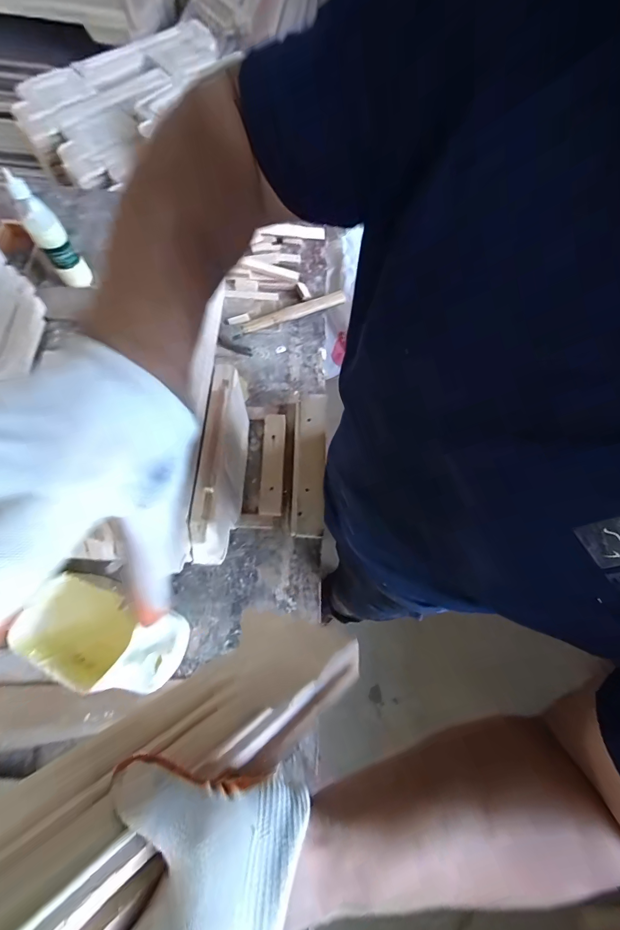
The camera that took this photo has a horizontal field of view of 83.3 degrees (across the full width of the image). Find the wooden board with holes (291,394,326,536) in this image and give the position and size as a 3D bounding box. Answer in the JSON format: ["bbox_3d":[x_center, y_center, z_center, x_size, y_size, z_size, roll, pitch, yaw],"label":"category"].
[{"bbox_3d":[-0.002,-0.008,0.723,0.064,0.043,0.301,2,69,-1],"label":"wooden board with holes"}]

